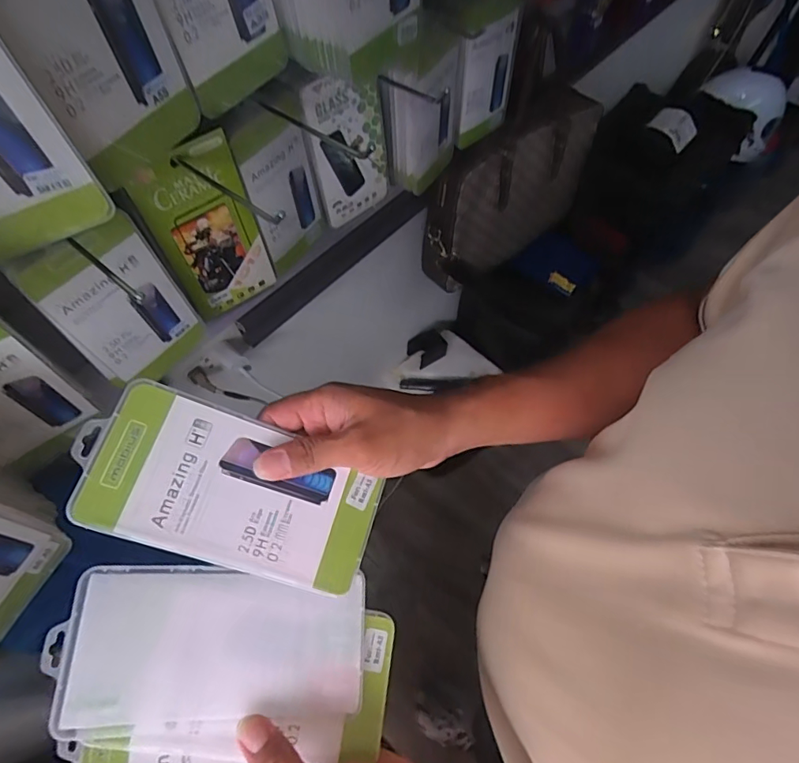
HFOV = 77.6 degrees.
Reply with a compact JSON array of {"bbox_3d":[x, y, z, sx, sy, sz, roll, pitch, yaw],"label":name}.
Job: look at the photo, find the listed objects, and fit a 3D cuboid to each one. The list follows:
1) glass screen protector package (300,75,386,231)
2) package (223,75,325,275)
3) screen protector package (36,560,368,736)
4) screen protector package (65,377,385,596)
[{"bbox_3d":[-0.052,-0.243,0.522,0.012,0.156,0.089,40,68,21],"label":"glass screen protector package"},{"bbox_3d":[-0.108,-0.187,0.482,0.019,0.169,0.091,29,64,19],"label":"package"},{"bbox_3d":[-0.114,0.165,0.313,0.180,0.008,0.088,5,70,-13],"label":"screen protector package"},{"bbox_3d":[-0.101,0.069,0.315,0.178,0.004,0.088,23,71,-17],"label":"screen protector package"}]

